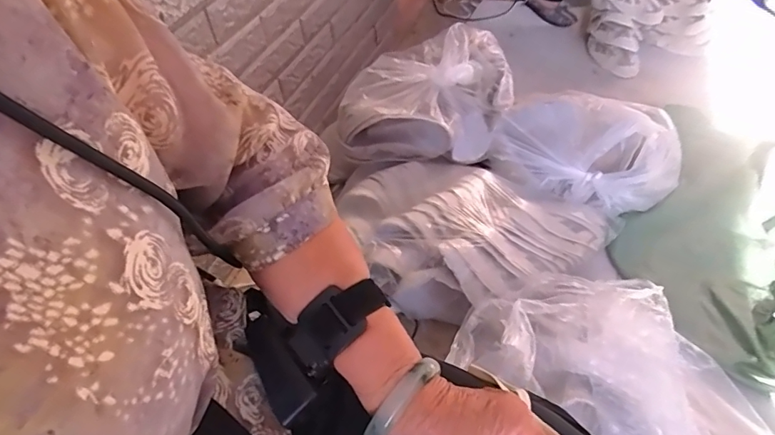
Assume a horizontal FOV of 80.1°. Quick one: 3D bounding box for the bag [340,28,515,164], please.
[{"bbox_3d":[0.094,-0.248,0.943,0.255,0.162,0.337,28,57,25],"label":"bag"}]

